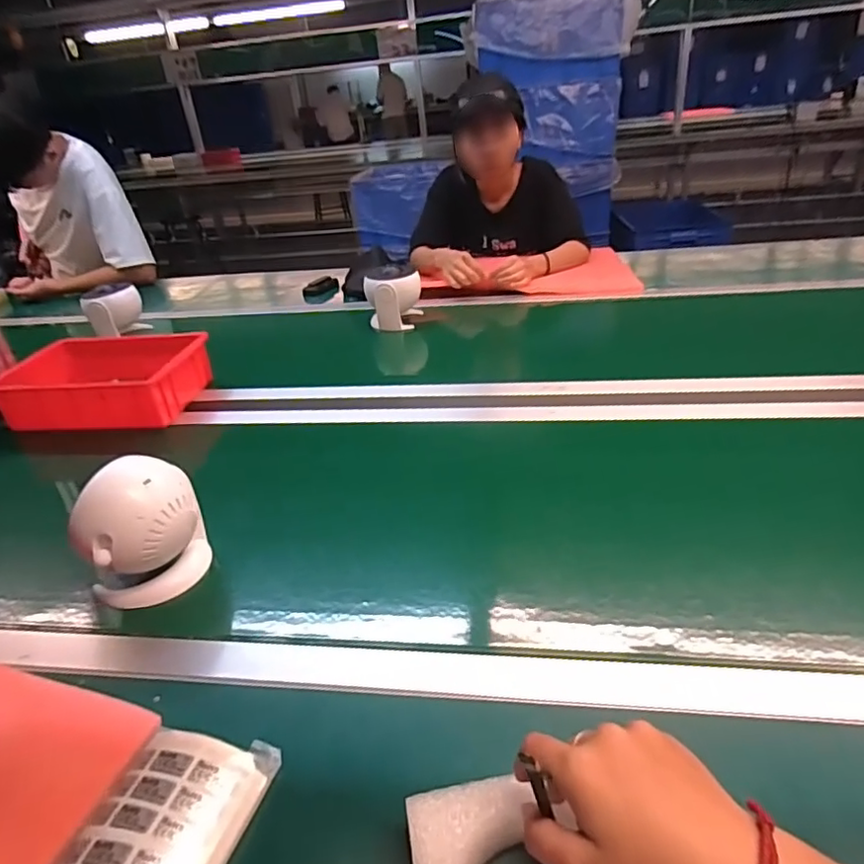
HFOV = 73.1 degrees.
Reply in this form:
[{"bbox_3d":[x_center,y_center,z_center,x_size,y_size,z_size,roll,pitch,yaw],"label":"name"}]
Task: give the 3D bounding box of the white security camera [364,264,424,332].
[{"bbox_3d":[-0.081,-0.278,1.233,0.122,0.127,0.115,-6,31,1],"label":"white security camera"}]

